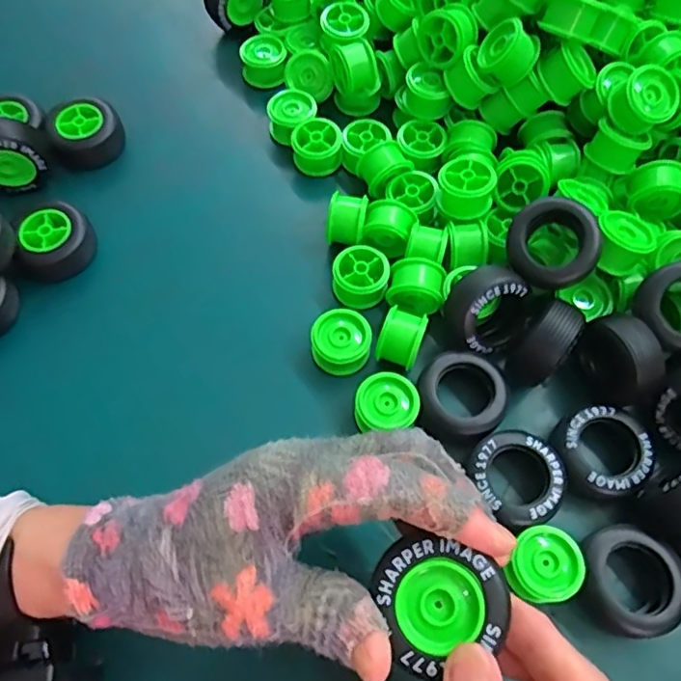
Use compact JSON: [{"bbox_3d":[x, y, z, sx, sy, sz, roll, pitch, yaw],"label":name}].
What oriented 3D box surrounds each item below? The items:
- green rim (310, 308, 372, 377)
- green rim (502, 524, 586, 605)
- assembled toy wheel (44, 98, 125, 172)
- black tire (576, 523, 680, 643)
[{"bbox_3d":[0.000,0.001,0.337,0.033,0.018,0.033,0,65,0],"label":"green rim"},{"bbox_3d":[0.098,0.112,0.289,0.036,0.024,0.033,0,65,0],"label":"green rim"},{"bbox_3d":[-0.174,-0.142,0.402,0.047,0.022,0.042,-23,67,-10],"label":"assembled toy wheel"},{"bbox_3d":[0.141,0.117,0.287,0.049,0.026,0.045,0,65,0],"label":"black tire"}]

